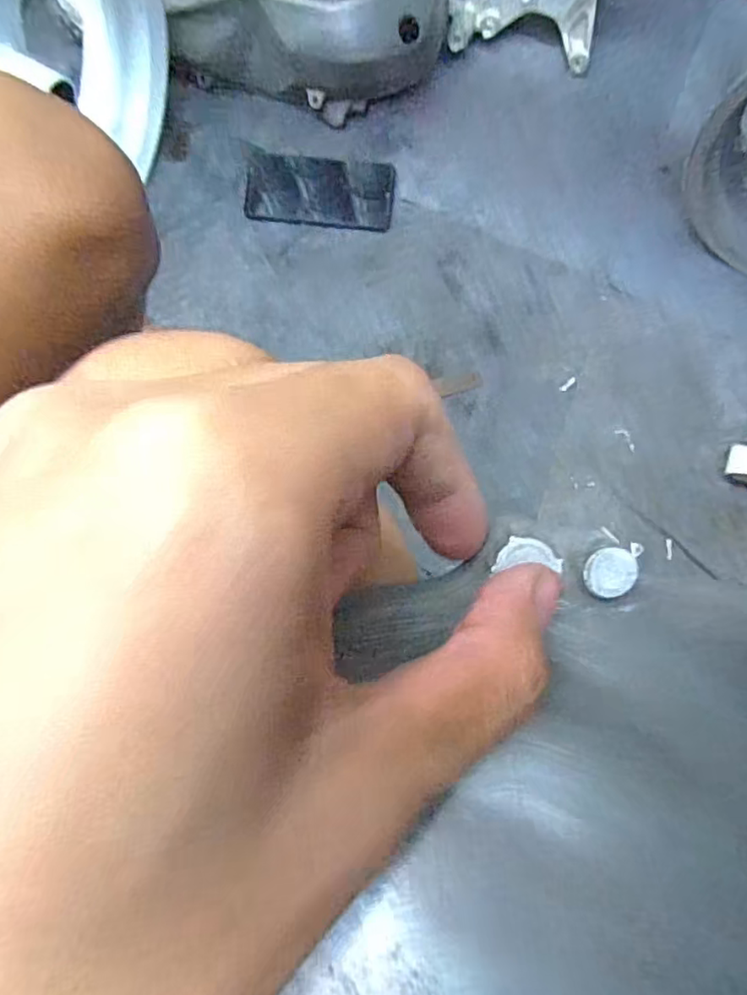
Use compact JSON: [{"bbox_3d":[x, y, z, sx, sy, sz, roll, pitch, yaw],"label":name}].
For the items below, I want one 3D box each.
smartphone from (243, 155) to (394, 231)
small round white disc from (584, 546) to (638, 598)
[{"bbox_3d":[-0.061,-0.350,0.657,0.166,0.004,0.079,6,87,0],"label":"smartphone"},{"bbox_3d":[0.051,0.016,0.124,0.011,0.004,0.011,0,87,-1],"label":"small round white disc"}]

